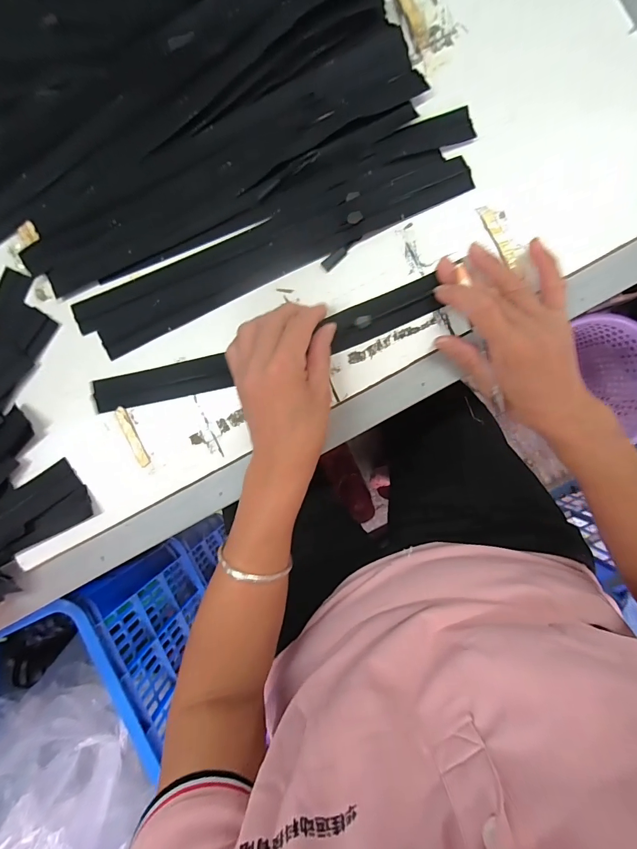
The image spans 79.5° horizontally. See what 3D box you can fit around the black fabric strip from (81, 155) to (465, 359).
[{"bbox_3d":[-0.044,-0.152,0.339,0.358,0.010,0.056,-23,93,5],"label":"black fabric strip"}]

